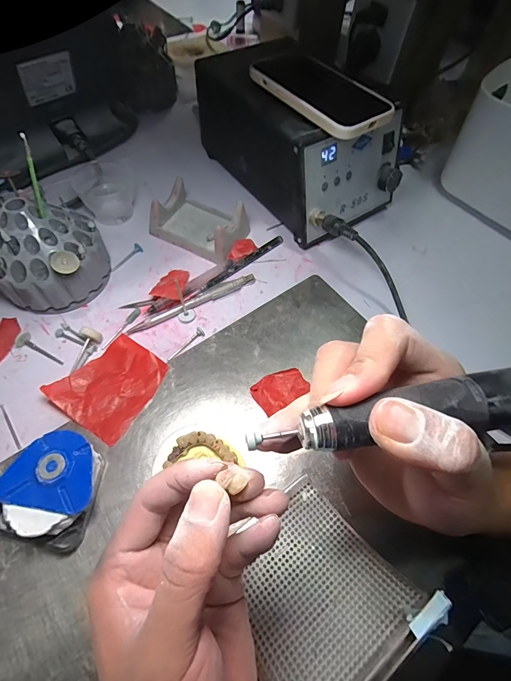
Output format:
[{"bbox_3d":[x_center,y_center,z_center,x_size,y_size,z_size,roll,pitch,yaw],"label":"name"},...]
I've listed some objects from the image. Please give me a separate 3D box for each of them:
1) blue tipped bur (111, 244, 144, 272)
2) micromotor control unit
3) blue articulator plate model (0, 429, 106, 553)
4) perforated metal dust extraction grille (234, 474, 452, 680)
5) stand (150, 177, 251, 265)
[{"bbox_3d":[-0.144,-0.092,0.380,0.010,0.009,0.042,40,66,17],"label":"blue tipped bur"},{"bbox_3d":[0.052,-0.237,0.408,0.140,0.114,0.220,-32,67,-19],"label":"micromotor control unit"},{"bbox_3d":[-0.144,0.105,0.248,0.063,0.031,0.070,18,62,6],"label":"blue articulator plate model"},{"bbox_3d":[0.035,0.154,0.209,0.096,0.030,0.111,-34,33,-21],"label":"perforated metal dust extraction grille"},{"bbox_3d":[-0.060,-0.137,0.388,0.096,0.040,0.067,27,63,11],"label":"stand"}]

